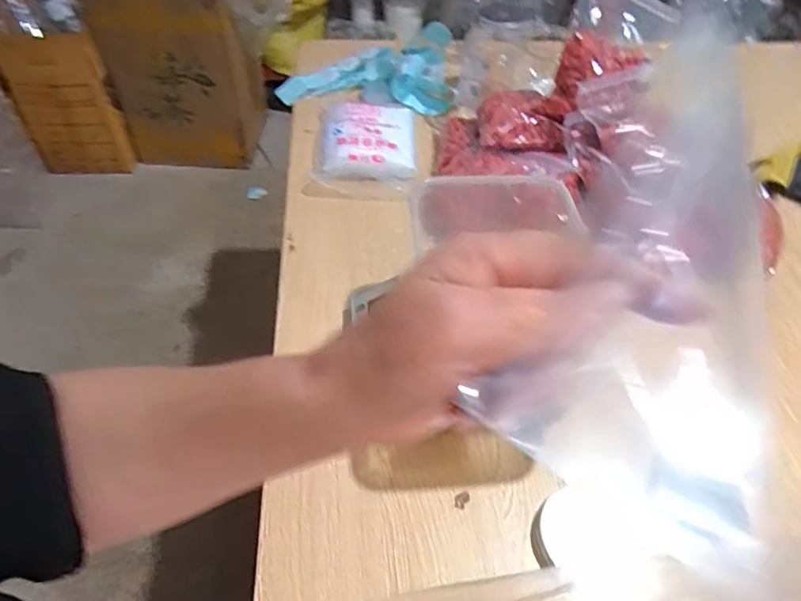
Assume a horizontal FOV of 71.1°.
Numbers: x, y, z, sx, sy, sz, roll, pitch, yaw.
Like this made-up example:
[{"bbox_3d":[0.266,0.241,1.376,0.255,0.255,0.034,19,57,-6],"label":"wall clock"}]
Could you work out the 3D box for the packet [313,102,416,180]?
[{"bbox_3d":[-0.059,-0.274,0.960,0.167,0.049,0.198,1,49,-2],"label":"packet"}]

